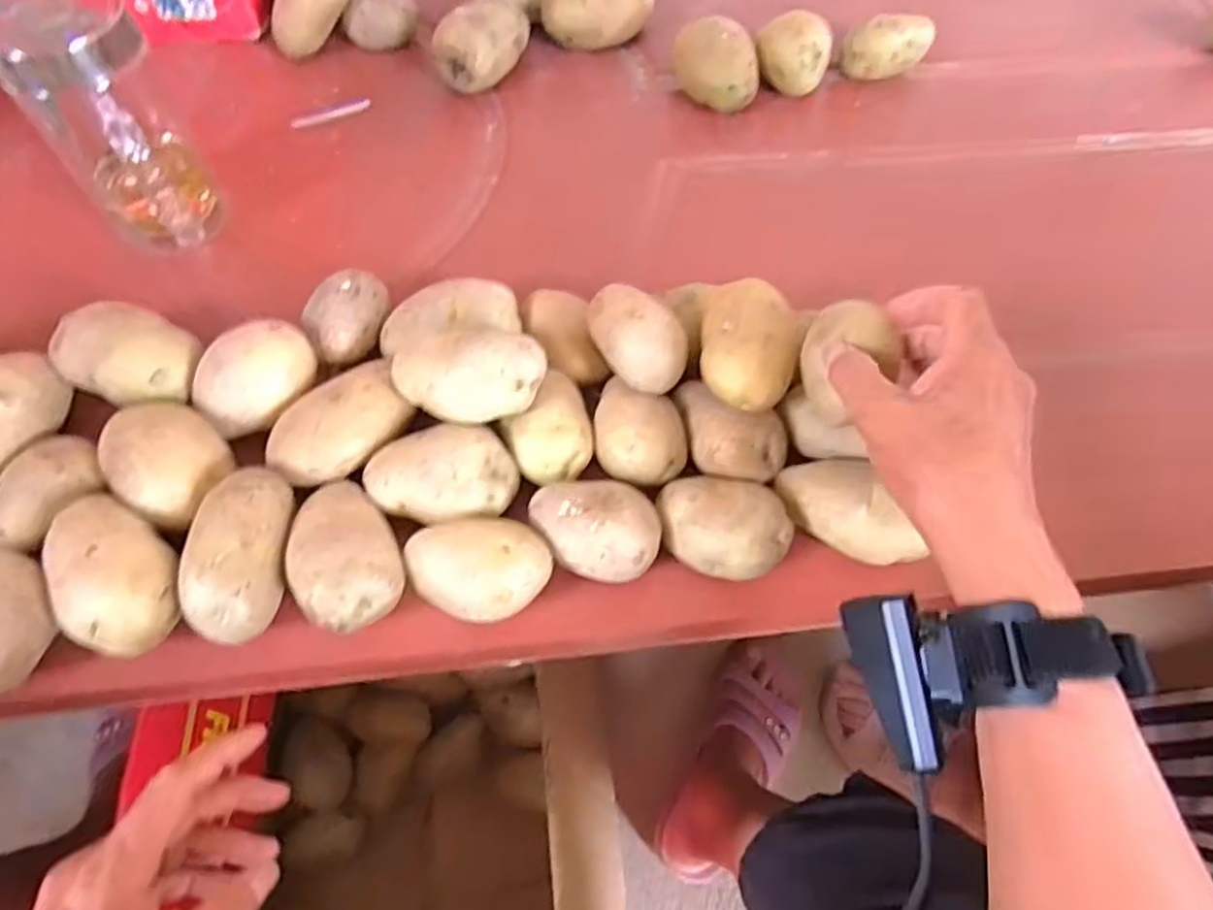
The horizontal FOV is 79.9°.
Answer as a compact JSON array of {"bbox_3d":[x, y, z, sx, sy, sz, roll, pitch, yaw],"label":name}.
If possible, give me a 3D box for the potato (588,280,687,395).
[{"bbox_3d":[0.016,-0.062,0.393,0.038,0.037,0.062,-29,67,-17],"label":"potato"}]

